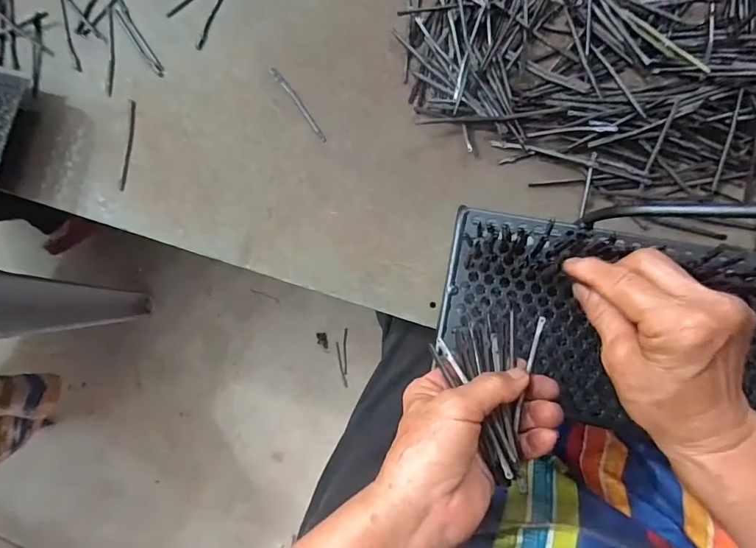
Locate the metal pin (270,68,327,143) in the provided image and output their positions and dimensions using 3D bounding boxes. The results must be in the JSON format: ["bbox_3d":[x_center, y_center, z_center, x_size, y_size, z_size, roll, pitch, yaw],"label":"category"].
[{"bbox_3d":[-0.082,-0.176,0.463,0.010,0.004,0.098,-37,83,3],"label":"metal pin"}]

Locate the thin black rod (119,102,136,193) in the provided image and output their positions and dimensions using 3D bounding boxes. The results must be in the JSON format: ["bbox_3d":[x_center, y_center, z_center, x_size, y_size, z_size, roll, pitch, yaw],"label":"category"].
[{"bbox_3d":[-0.270,-0.138,0.485,0.007,0.004,0.097,8,87,7],"label":"thin black rod"}]

